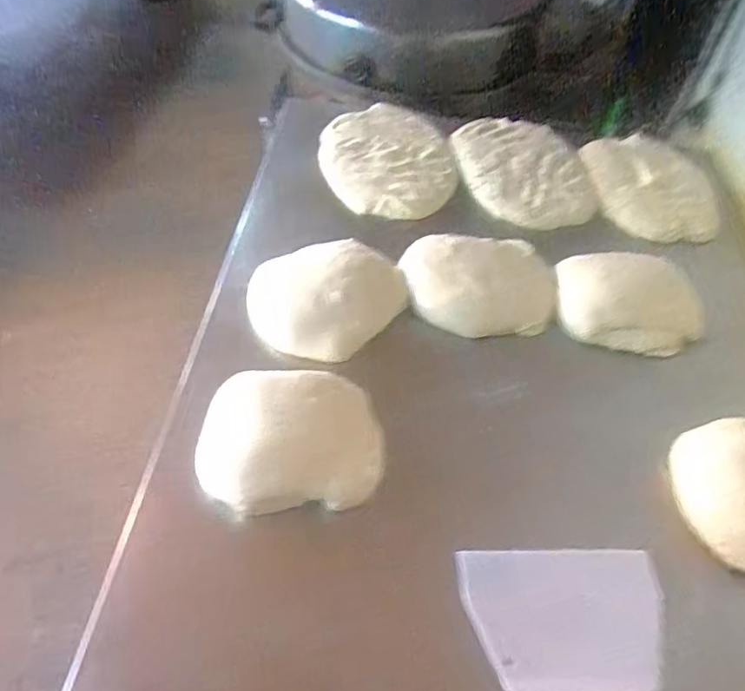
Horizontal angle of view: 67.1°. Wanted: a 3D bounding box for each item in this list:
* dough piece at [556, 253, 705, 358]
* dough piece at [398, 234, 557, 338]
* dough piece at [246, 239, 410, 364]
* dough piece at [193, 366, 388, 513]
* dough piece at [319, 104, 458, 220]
[{"bbox_3d":[0.337,-0.066,0.746,0.174,0.065,0.145,8,51,3],"label":"dough piece"},{"bbox_3d":[0.146,-0.091,0.755,0.204,0.039,0.154,-2,52,-6],"label":"dough piece"},{"bbox_3d":[-0.053,-0.061,0.709,0.201,0.055,0.141,-21,56,-19],"label":"dough piece"},{"bbox_3d":[-0.082,0.098,0.585,0.184,0.067,0.138,-3,52,-7],"label":"dough piece"},{"bbox_3d":[0.024,-0.311,0.928,0.217,0.045,0.272,-1,51,-5],"label":"dough piece"}]

